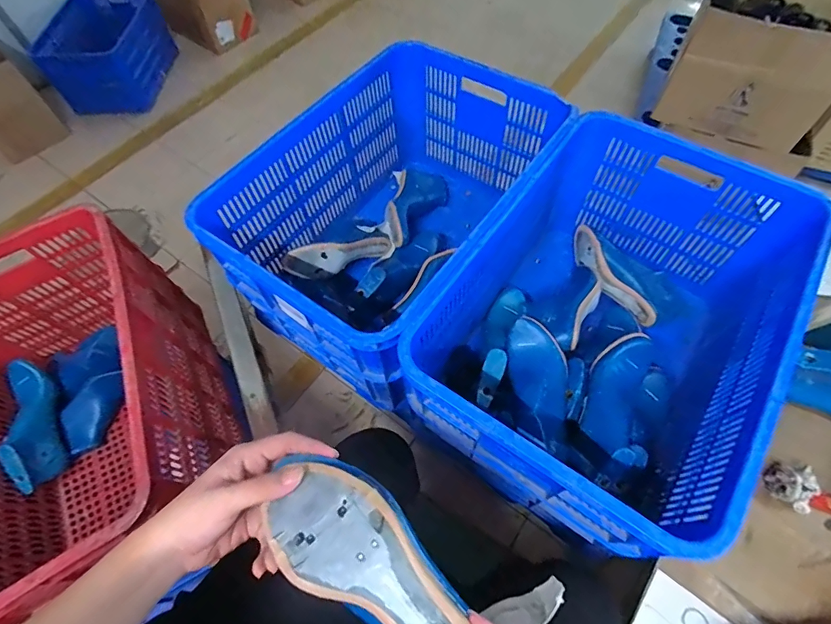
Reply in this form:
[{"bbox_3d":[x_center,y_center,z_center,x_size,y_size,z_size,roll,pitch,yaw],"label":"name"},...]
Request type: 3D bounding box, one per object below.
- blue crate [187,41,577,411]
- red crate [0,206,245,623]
[{"bbox_3d":[-0.022,-0.188,0.859,0.406,0.322,0.611,33,67,18],"label":"blue crate"},{"bbox_3d":[-0.640,0.199,0.807,0.481,0.402,0.605,-31,65,-15],"label":"red crate"}]

